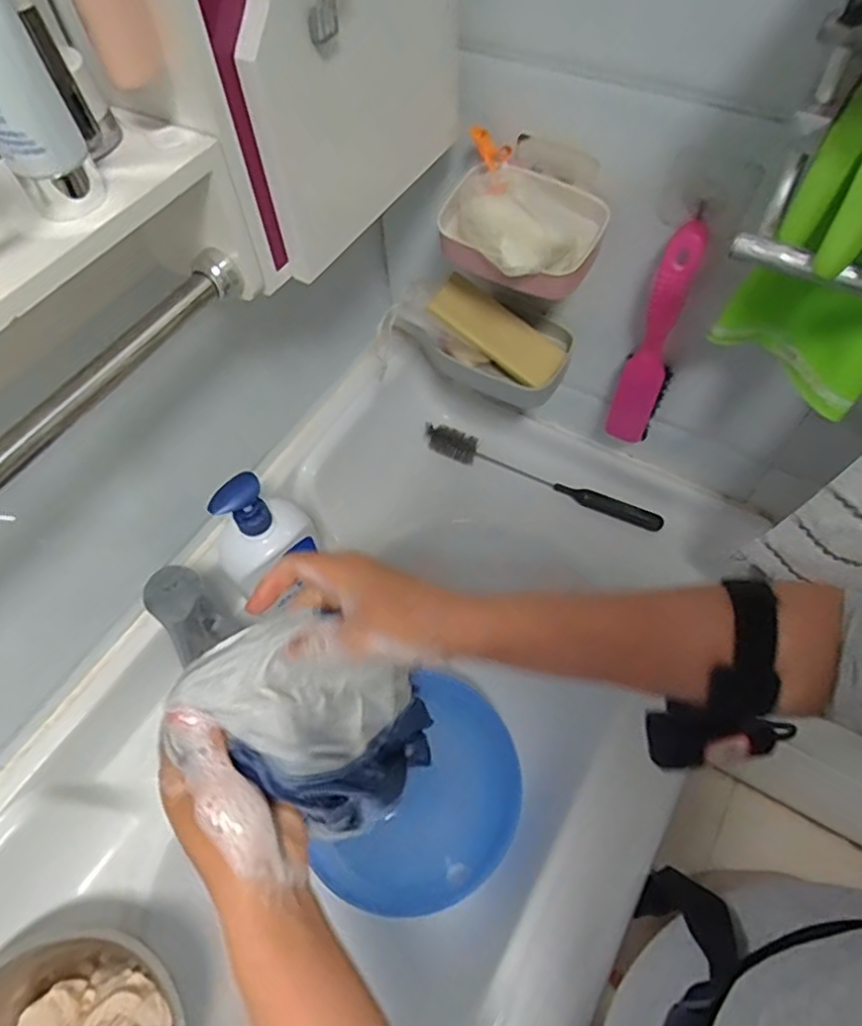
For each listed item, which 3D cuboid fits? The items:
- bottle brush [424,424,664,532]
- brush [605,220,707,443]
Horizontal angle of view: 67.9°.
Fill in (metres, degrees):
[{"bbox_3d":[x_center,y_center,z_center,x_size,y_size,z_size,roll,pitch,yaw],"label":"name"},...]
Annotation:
[{"bbox_3d":[0.126,-0.042,0.748,0.287,0.033,0.028,21,62,15],"label":"bottle brush"},{"bbox_3d":[0.205,-0.150,0.583,0.043,0.232,0.033,21,62,15],"label":"brush"}]

